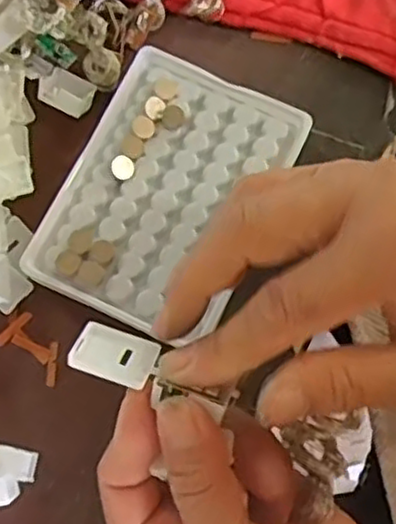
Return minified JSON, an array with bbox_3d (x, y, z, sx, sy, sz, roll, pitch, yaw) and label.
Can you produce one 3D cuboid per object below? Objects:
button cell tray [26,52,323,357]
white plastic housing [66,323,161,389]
[{"bbox_3d":[-0.015,-0.034,0.339,0.095,0.010,0.128,24,76,7],"label":"button cell tray"},{"bbox_3d":[-0.028,0.032,0.240,0.028,0.004,0.020,16,46,6],"label":"white plastic housing"}]

